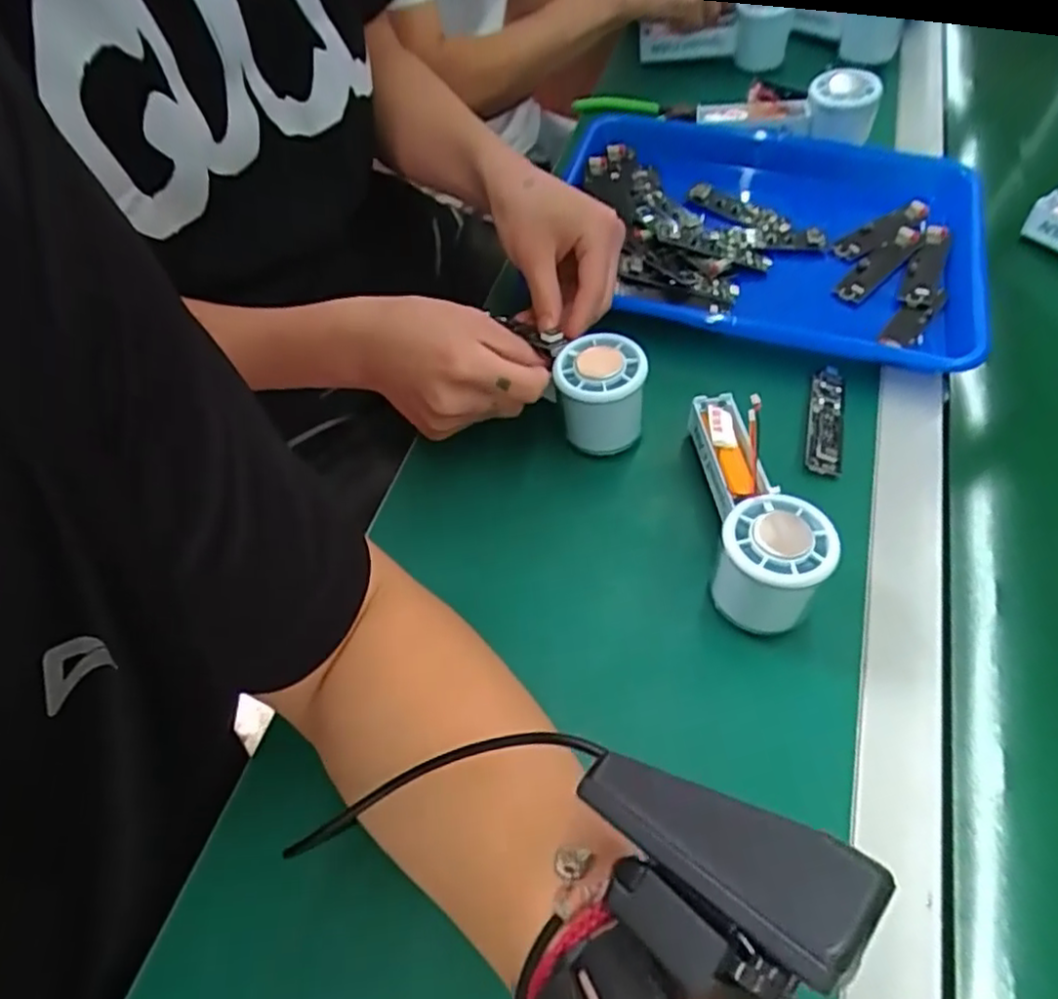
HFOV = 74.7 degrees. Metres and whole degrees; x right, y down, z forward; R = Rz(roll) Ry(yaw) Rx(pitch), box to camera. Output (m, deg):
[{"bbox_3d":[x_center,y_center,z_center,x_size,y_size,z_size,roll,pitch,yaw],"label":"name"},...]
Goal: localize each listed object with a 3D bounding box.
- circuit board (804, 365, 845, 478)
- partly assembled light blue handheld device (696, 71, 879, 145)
[{"bbox_3d":[0.201,-0.055,0.470,0.024,0.007,0.091,13,56,9],"label":"circuit board"},{"bbox_3d":[0.230,-0.355,0.623,0.151,0.051,0.045,11,58,9],"label":"partly assembled light blue handheld device"}]

